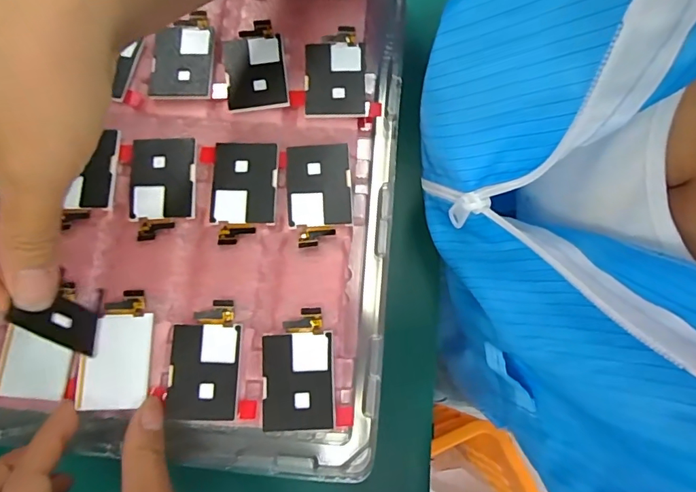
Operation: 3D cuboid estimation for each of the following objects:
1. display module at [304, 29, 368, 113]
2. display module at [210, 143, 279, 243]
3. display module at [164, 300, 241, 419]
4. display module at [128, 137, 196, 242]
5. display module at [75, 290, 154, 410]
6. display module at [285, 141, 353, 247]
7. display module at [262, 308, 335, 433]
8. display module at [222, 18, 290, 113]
[{"bbox_3d":[-0.007,-0.102,0.277,0.035,0.007,0.056,-2,76,0],"label":"display module"},{"bbox_3d":[-0.057,-0.030,0.259,0.035,0.006,0.056,-1,76,0],"label":"display module"},{"bbox_3d":[-0.071,0.057,0.237,0.034,0.006,0.057,0,76,1],"label":"display module"},{"bbox_3d":[-0.102,-0.032,0.258,0.036,0.009,0.055,-3,76,0],"label":"display module"},{"bbox_3d":[-0.117,0.052,0.237,0.035,0.004,0.056,-4,75,1],"label":"display module"},{"bbox_3d":[-0.016,-0.028,0.258,0.034,0.007,0.056,-5,76,-1],"label":"display module"},{"bbox_3d":[-0.025,0.061,0.235,0.034,0.005,0.057,-3,76,0],"label":"display module"},{"bbox_3d":[-0.055,-0.106,0.278,0.034,0.007,0.056,-8,76,-1],"label":"display module"}]

